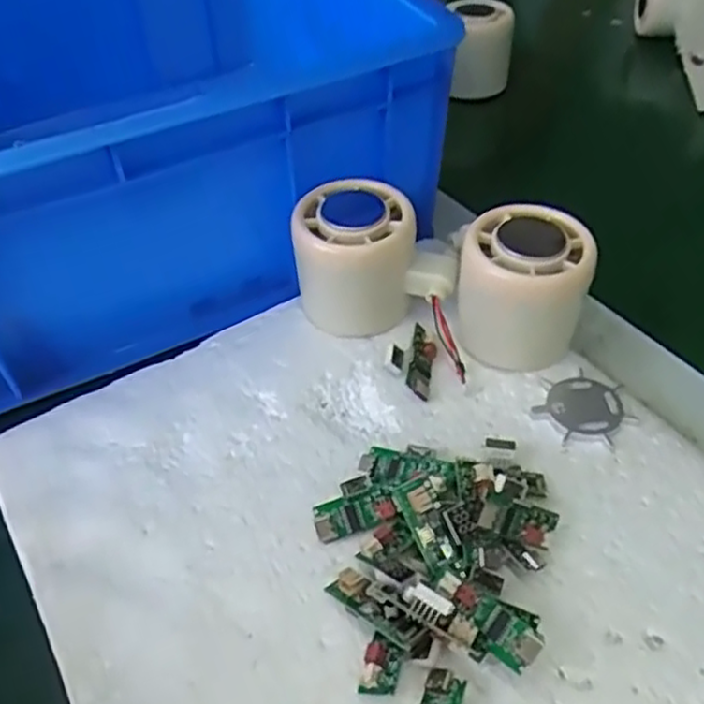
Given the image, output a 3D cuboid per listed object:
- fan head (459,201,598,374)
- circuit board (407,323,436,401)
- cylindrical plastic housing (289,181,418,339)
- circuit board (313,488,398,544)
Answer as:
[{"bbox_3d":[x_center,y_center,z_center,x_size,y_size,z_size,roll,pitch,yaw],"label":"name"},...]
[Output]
[{"bbox_3d":[0.077,-0.028,0.323,0.054,0.060,0.045,9,47,11],"label":"fan head"},{"bbox_3d":[0.032,0.005,0.325,0.011,0.012,0.038,8,47,10],"label":"circuit board"},{"bbox_3d":[0.001,-0.043,0.339,0.053,0.062,0.043,4,46,7],"label":"cylindrical plastic housing"},{"bbox_3d":[0.001,0.061,0.270,0.031,0.006,0.014,-19,79,-7],"label":"circuit board"}]

